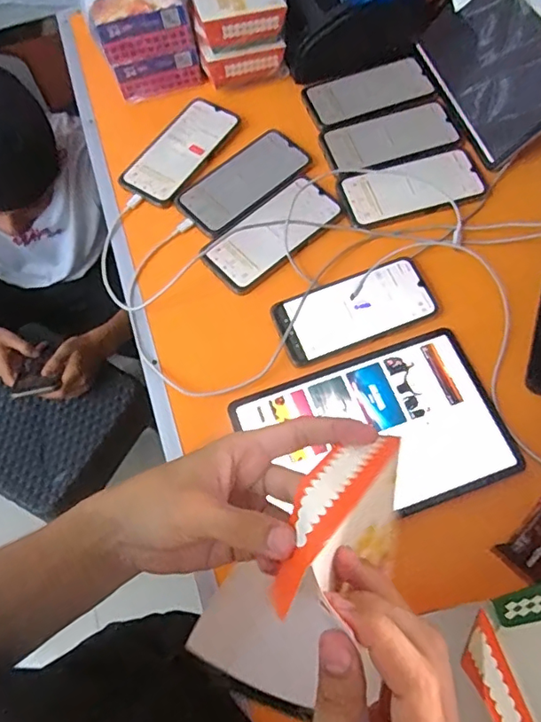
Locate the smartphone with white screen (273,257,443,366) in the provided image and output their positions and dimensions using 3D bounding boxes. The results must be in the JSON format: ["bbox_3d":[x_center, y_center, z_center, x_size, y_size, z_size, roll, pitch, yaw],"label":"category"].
[{"bbox_3d":[0.091,-0.055,0.578,0.167,0.007,0.081,-20,67,-6],"label":"smartphone with white screen"}]

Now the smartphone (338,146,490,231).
[{"bbox_3d":[0.172,-0.210,0.643,0.162,0.011,0.080,-16,66,-5],"label":"smartphone"}]

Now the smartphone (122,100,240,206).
[{"bbox_3d":[-0.114,-0.273,0.685,0.080,0.014,0.164,33,71,15],"label":"smartphone"}]

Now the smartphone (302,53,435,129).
[{"bbox_3d":[0.135,-0.362,0.713,0.172,0.007,0.081,-20,67,-6],"label":"smartphone"}]

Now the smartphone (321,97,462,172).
[{"bbox_3d":[0.155,-0.288,0.678,0.171,0.005,0.089,-16,67,-5],"label":"smartphone"}]

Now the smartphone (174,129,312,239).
[{"bbox_3d":[-0.033,-0.223,0.661,0.164,0.012,0.087,-39,70,-14],"label":"smartphone"}]

